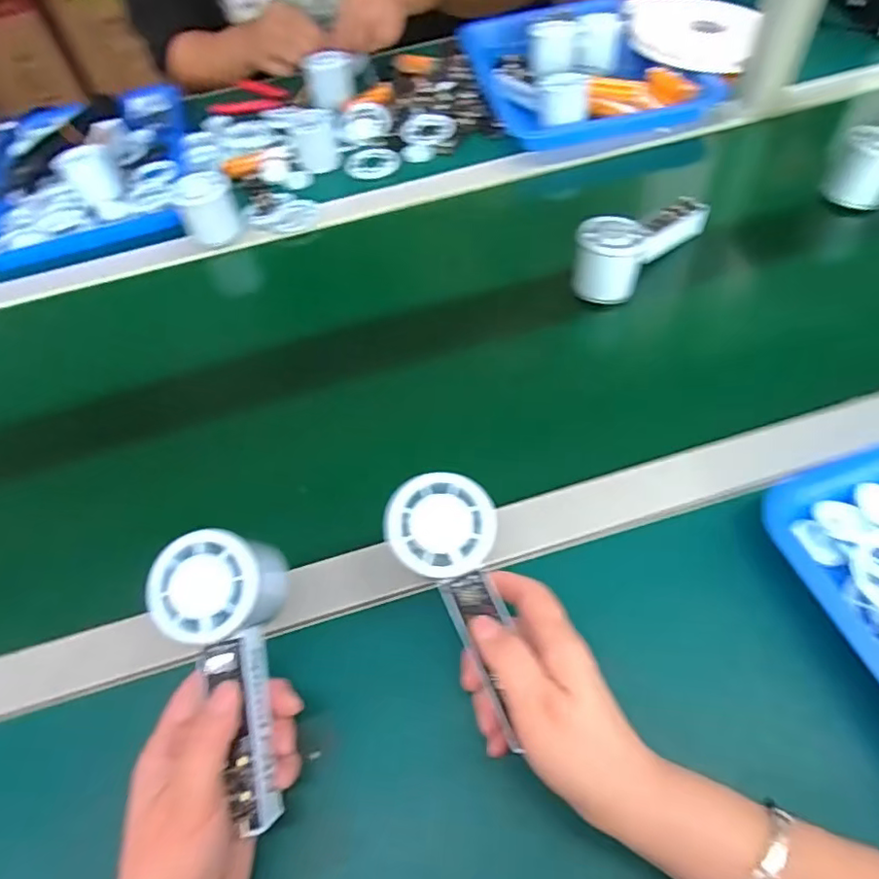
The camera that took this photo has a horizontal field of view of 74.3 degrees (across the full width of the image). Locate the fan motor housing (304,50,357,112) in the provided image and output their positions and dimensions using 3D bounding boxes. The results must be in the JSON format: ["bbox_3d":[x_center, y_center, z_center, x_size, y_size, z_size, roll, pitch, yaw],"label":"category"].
[{"bbox_3d":[-0.143,-0.475,0.765,0.052,0.044,0.057,-2,55,4],"label":"fan motor housing"}]

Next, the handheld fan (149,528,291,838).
[{"bbox_3d":[-0.110,0.123,0.314,0.066,0.045,0.150,-11,89,-2],"label":"handheld fan"}]

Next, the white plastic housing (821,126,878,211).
[{"bbox_3d":[0.463,-0.282,0.579,0.161,0.062,0.050,-23,56,-10],"label":"white plastic housing"}]

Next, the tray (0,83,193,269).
[{"bbox_3d":[-0.456,-0.365,0.743,0.264,0.062,0.367,-13,55,-4],"label":"tray"}]

